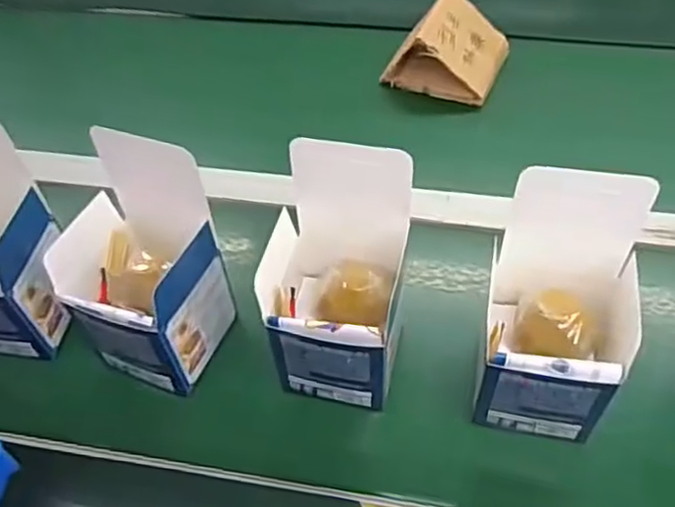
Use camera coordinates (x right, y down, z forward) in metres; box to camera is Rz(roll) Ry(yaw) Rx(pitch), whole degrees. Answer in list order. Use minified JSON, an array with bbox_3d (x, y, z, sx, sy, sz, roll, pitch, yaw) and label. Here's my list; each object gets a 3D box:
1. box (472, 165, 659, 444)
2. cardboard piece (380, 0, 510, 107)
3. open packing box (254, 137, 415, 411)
[{"bbox_3d":[0.144,0.039,0.427,0.093,0.167,0.094,9,53,11],"label":"box"},{"bbox_3d":[0.117,-0.219,0.699,0.109,0.077,0.095,19,55,18],"label":"cardboard piece"},{"bbox_3d":[-0.005,0.019,0.452,0.101,0.161,0.097,7,52,9],"label":"open packing box"}]

